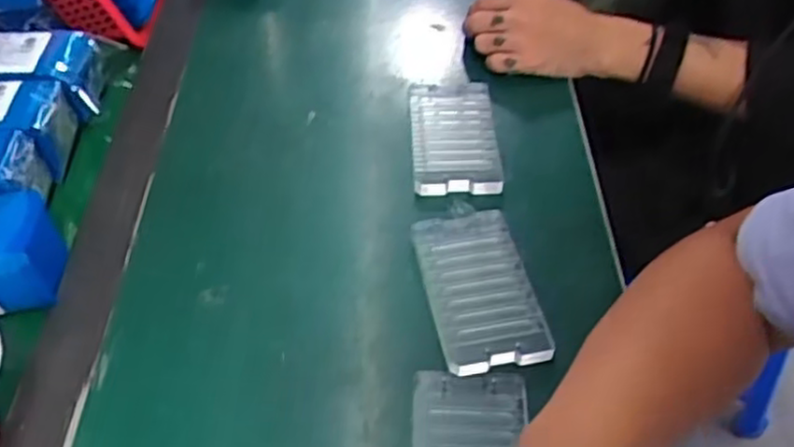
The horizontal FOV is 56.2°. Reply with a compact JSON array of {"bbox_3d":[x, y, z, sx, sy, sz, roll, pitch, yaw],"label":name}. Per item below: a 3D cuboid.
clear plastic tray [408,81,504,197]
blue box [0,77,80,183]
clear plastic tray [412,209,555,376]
[{"bbox_3d":[0.046,-0.076,0.616,0.068,0.010,0.132,-2,49,0],"label":"clear plastic tray"},{"bbox_3d":[-0.326,-0.075,0.587,0.136,0.052,0.067,-4,49,-1],"label":"blue box"},{"bbox_3d":[0.054,0.042,0.508,0.068,0.010,0.124,-9,49,-6],"label":"clear plastic tray"}]

